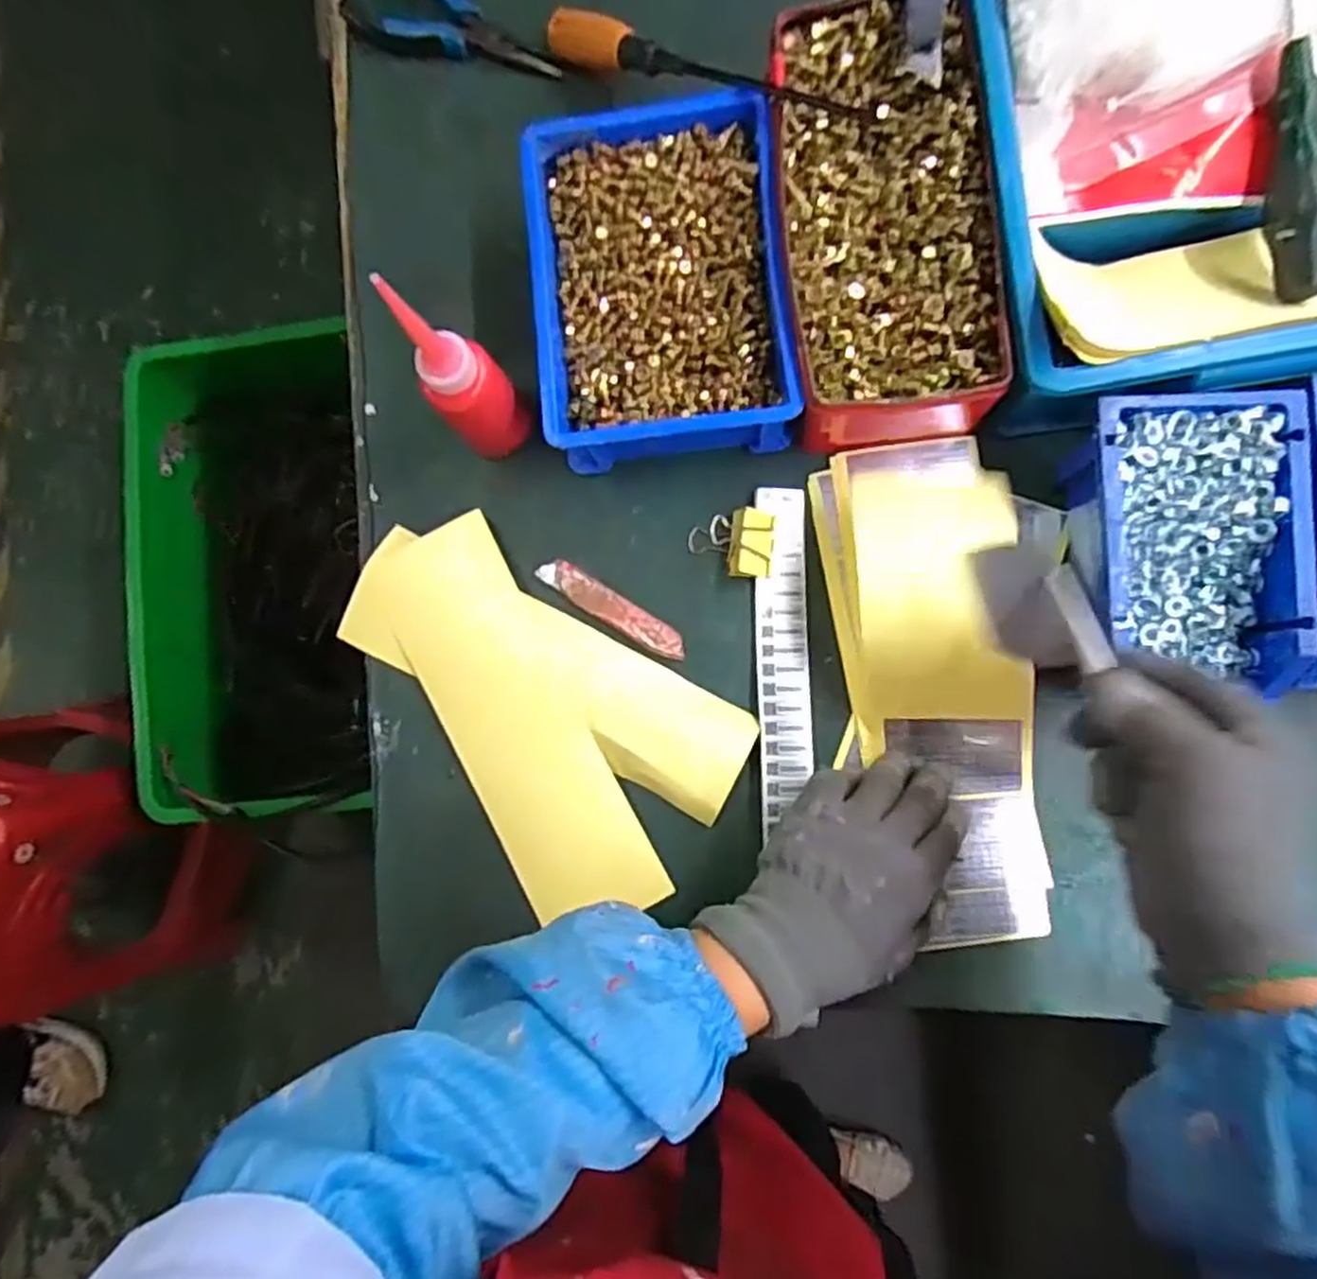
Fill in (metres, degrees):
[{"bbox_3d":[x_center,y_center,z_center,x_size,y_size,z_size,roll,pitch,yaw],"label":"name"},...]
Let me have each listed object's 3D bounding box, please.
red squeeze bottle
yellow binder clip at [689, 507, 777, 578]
[{"bbox_3d":[-0.109,-0.140,0.421,0.046,0.148,0.036,-41,82,2],"label":"red squeeze bottle"},{"bbox_3d":[0.044,-0.061,0.458,0.052,0.038,0.040,5,86,7],"label":"yellow binder clip"}]

